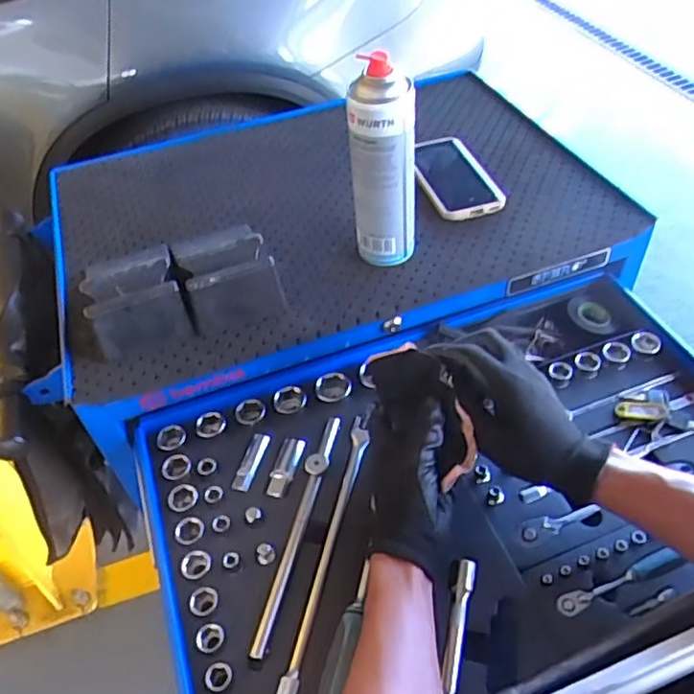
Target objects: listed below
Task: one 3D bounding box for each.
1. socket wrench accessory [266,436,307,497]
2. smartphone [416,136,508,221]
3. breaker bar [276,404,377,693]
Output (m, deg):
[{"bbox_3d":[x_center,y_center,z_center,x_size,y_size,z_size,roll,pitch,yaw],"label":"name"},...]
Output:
[{"bbox_3d":[-0.065,0.122,0.641,0.026,0.017,0.066,12,49,16],"label":"socket wrench accessory"},{"bbox_3d":[0.134,-0.223,0.813,0.095,0.014,0.176,-10,49,-17],"label":"smartphone"},{"bbox_3d":[-0.022,0.200,0.559,0.022,0.017,0.364,8,48,12],"label":"breaker bar"}]

